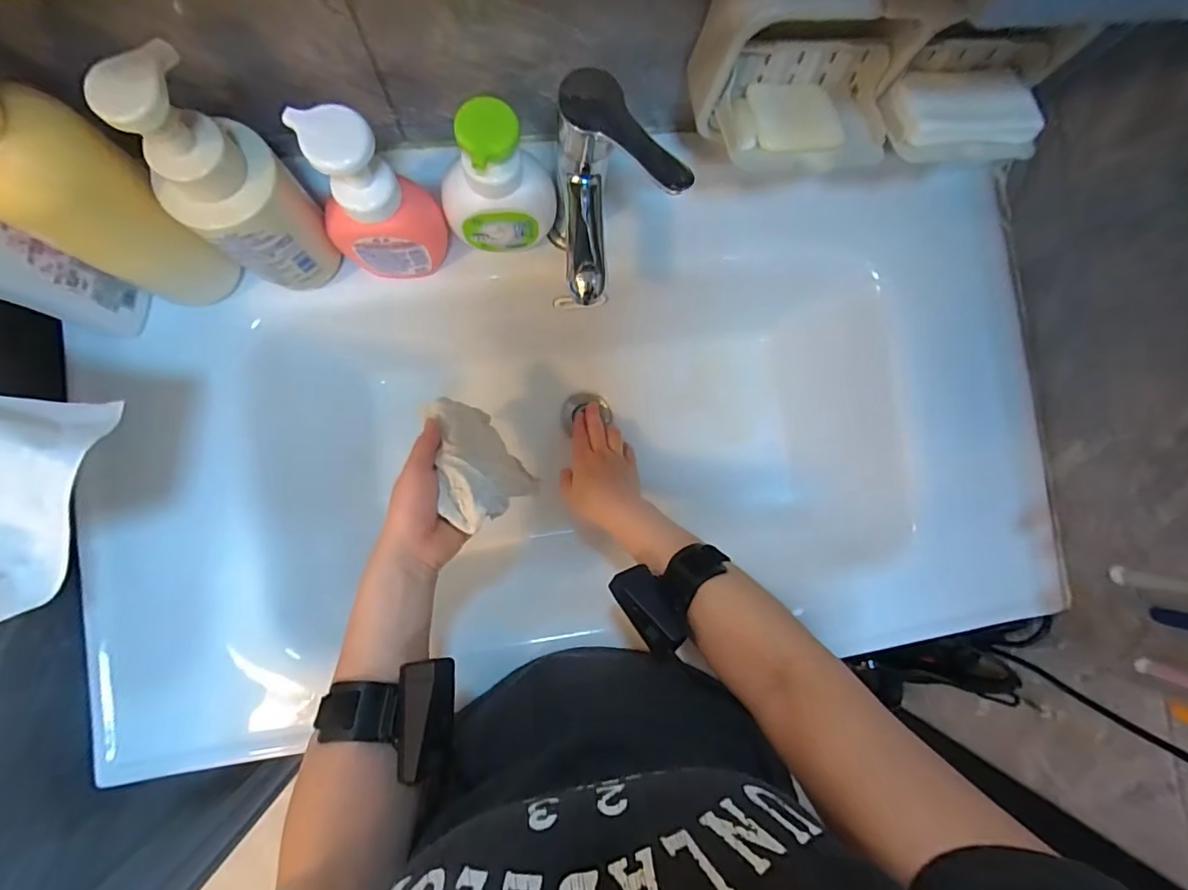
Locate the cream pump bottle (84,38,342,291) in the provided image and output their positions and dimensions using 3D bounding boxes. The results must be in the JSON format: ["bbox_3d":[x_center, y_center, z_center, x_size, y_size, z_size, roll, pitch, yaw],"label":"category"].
[{"bbox_3d":[-0.242,-0.169,0.349,0.051,0.187,0.072,45,84,-2],"label":"cream pump bottle"}]

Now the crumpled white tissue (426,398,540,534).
[{"bbox_3d":[-0.108,0.009,0.491,0.032,0.168,0.114,-29,90,11],"label":"crumpled white tissue"}]

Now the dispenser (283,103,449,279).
[{"bbox_3d":[-0.163,-0.181,0.384,0.078,0.150,0.050,6,86,-6],"label":"dispenser"}]

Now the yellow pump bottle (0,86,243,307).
[{"bbox_3d":[-0.316,-0.152,0.326,0.054,0.257,0.071,31,84,-4],"label":"yellow pump bottle"}]

